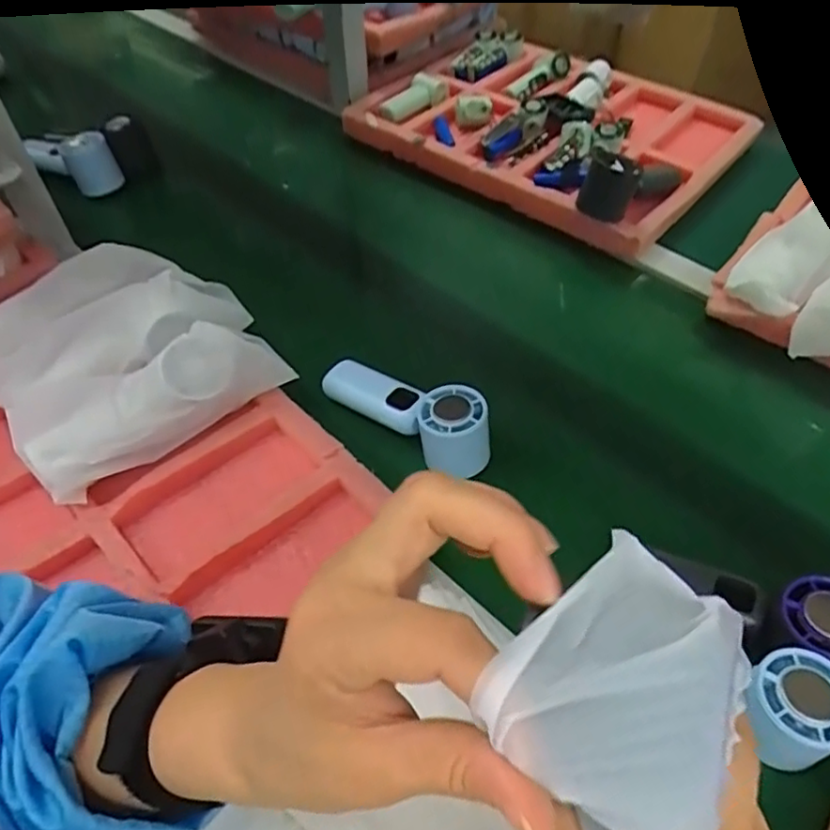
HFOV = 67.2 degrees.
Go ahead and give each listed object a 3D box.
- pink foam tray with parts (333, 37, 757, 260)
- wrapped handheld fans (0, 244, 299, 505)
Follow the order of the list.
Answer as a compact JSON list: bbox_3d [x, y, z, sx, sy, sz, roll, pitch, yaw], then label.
[{"bbox_3d":[0.167,-0.380,0.797,0.428,0.070,0.333,34,58,24],"label":"pink foam tray with parts"},{"bbox_3d":[-0.245,-0.052,0.508,0.199,0.060,0.201,-33,58,-25],"label":"wrapped handheld fans"}]

